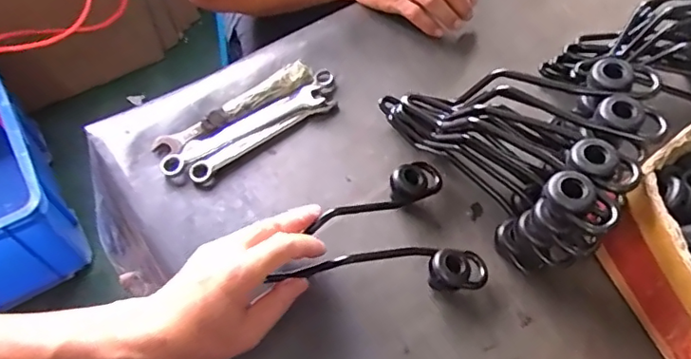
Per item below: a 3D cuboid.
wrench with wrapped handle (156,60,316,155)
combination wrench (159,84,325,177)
[{"bbox_3d":[-0.103,-0.068,0.528,0.161,0.011,0.025,-33,67,-19],"label":"wrench with wrapped handle"},{"bbox_3d":[-0.095,-0.047,0.519,0.162,0.008,0.021,-30,66,-17],"label":"combination wrench"}]

